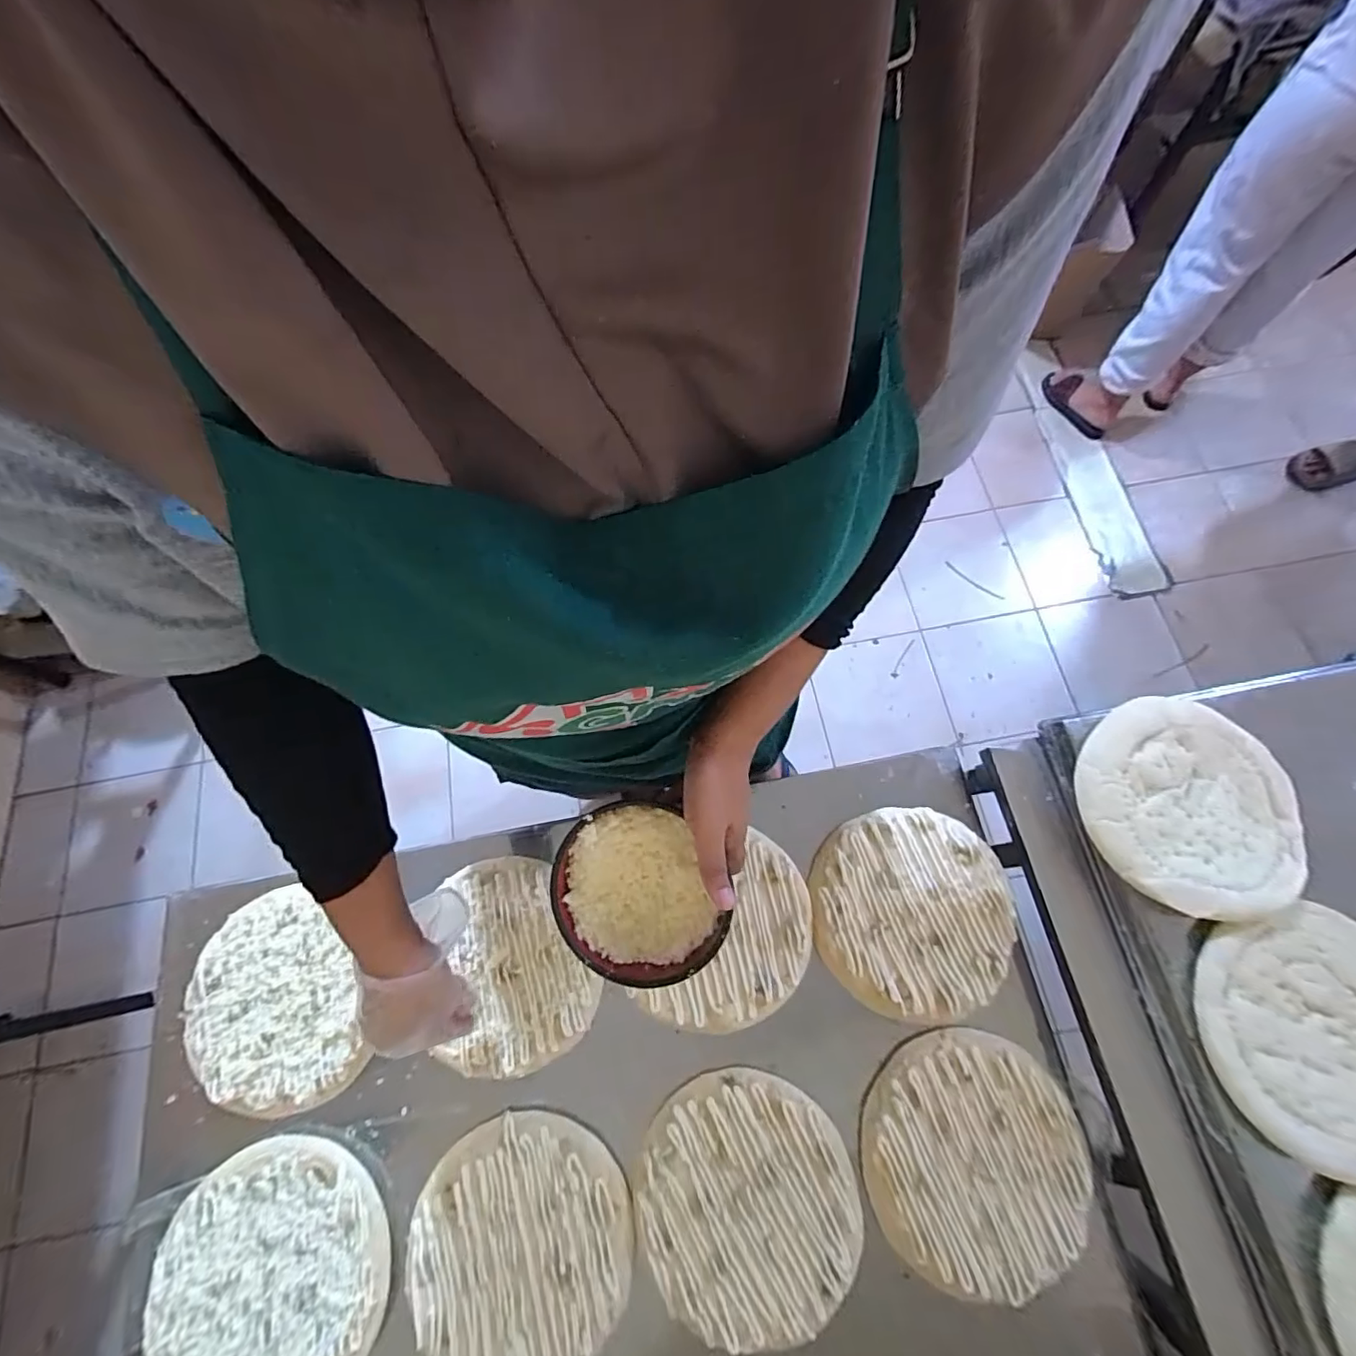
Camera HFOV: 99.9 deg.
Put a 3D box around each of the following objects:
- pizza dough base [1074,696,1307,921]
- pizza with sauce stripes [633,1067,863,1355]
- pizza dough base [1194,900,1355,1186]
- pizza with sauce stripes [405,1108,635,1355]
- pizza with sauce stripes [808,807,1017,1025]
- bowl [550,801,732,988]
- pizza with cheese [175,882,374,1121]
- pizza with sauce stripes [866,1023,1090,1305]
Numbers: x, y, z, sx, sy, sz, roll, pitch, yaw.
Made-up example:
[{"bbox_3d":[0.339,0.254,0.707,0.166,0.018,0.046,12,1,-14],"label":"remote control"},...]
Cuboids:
[{"bbox_3d":[0.483,0.114,0.536,0.195,0.032,0.195,-27,73,-7],"label":"pizza dough base"},{"bbox_3d":[0.059,0.470,0.511,0.189,0.007,0.192,0,72,1],"label":"pizza with sauce stripes"},{"bbox_3d":[0.552,0.304,0.486,0.195,0.025,0.196,0,72,1],"label":"pizza dough base"},{"bbox_3d":[-0.141,0.509,0.506,0.194,0.007,0.191,0,72,1],"label":"pizza with sauce stripes"},{"bbox_3d":[0.237,0.236,0.581,0.191,0.019,0.194,0,72,1],"label":"pizza with sauce stripes"},{"bbox_3d":[-0.036,0.179,0.464,0.119,0.057,0.137,-26,73,-7],"label":"bowl"},{"bbox_3d":[-0.408,0.328,0.574,0.156,0.014,0.206,-30,74,-8],"label":"pizza with cheese"},{"bbox_3d":[0.269,0.435,0.517,0.187,0.019,0.192,0,72,1],"label":"pizza with sauce stripes"}]

